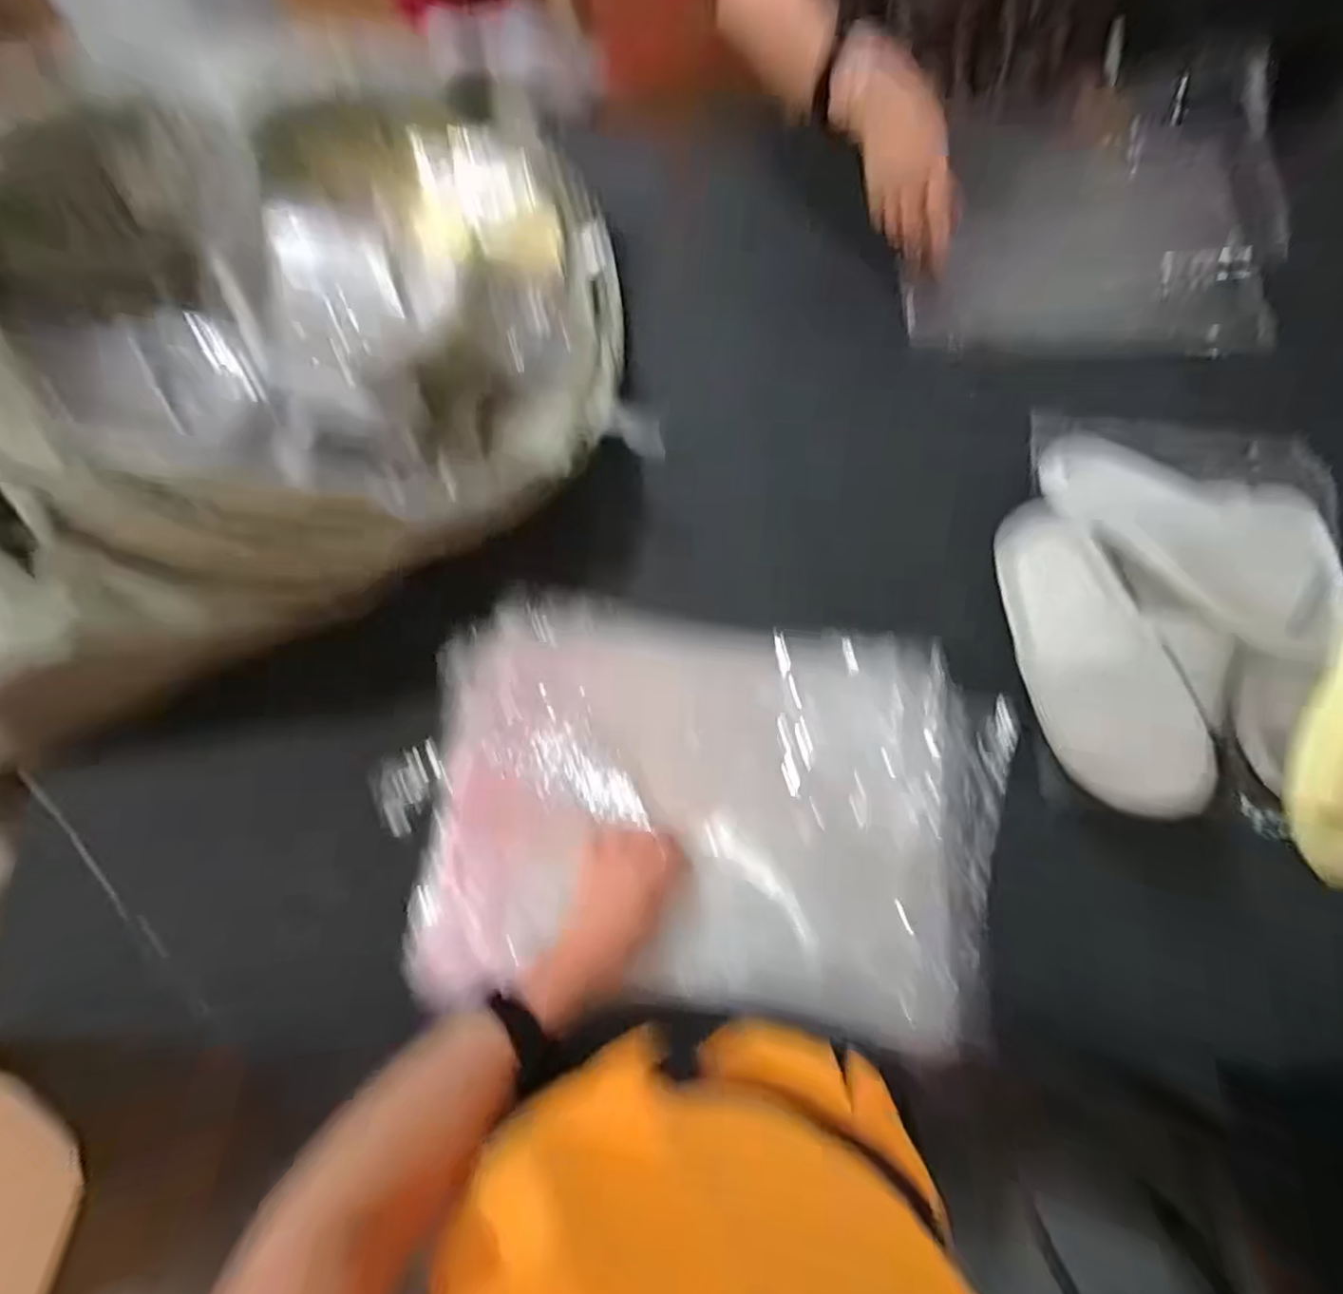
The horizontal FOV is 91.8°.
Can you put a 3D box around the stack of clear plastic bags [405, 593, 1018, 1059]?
[{"bbox_3d":[0.030,0.134,0.539,0.461,0.052,0.311,7,74,3],"label":"stack of clear plastic bags"}]

